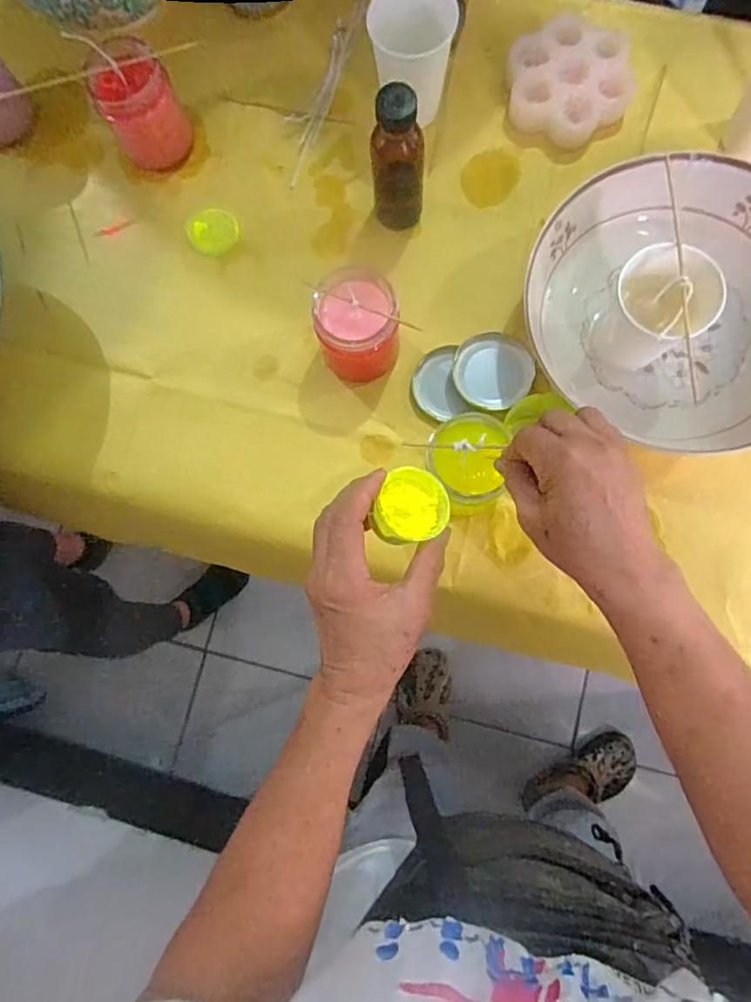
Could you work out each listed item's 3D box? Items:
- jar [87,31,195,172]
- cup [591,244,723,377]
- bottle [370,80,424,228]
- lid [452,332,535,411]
[{"bbox_3d":[-0.201,-0.339,0.467,0.066,0.072,0.061,-33,81,0],"label":"jar"},{"bbox_3d":[0.208,-0.144,0.418,0.067,0.093,0.070,-1,83,5],"label":"cup"},{"bbox_3d":[0.018,-0.271,0.441,0.041,0.108,0.041,-1,83,5],"label":"bottle"},{"bbox_3d":[0.103,-0.112,0.473,0.069,0.016,0.068,-1,83,5],"label":"lid"}]

